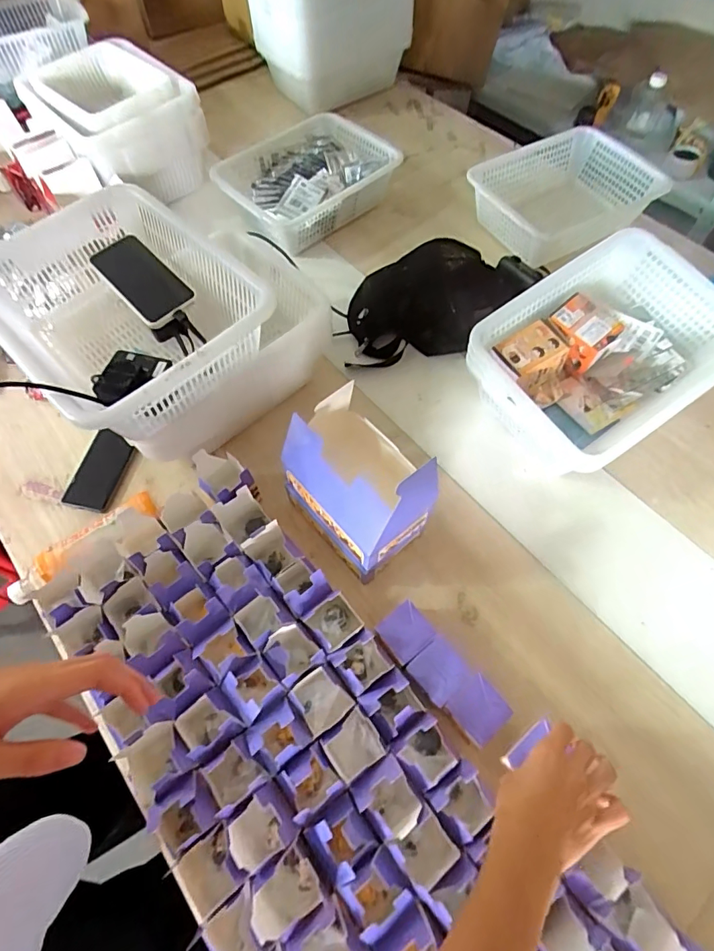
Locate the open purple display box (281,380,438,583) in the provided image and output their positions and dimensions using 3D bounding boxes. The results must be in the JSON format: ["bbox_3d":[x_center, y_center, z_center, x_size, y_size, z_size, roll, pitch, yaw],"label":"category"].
[{"bbox_3d":[-0.001,0.009,0.634,0.135,0.179,0.190,-39,69,-17],"label":"open purple display box"}]

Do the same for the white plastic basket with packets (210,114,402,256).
[{"bbox_3d":[-0.104,-0.642,1.029,0.365,0.122,0.276,-30,66,-14],"label":"white plastic basket with packets"}]

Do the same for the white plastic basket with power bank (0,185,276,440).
[{"bbox_3d":[-0.299,-0.209,0.623,0.274,0.123,0.359,-39,69,-17],"label":"white plastic basket with power bank"}]

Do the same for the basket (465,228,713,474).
[{"bbox_3d":[0.377,-0.171,0.742,0.351,0.168,0.266,-33,67,-15],"label":"basket"}]

